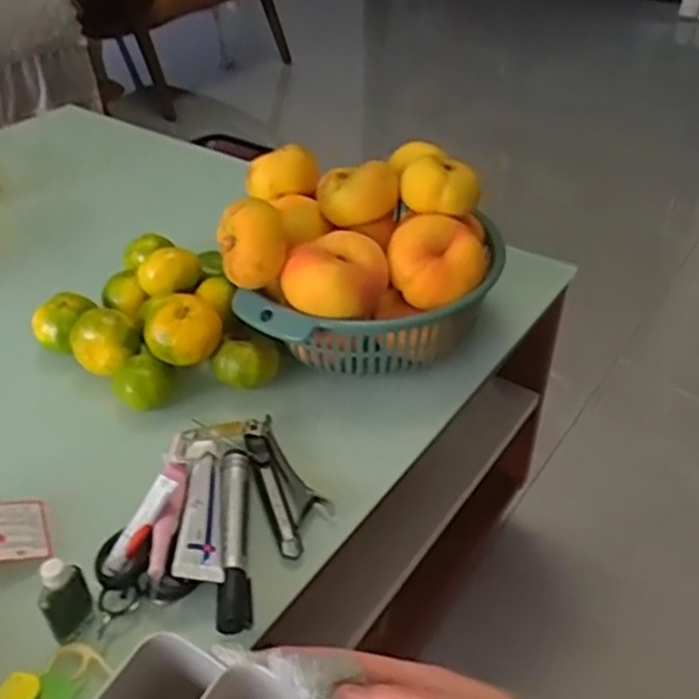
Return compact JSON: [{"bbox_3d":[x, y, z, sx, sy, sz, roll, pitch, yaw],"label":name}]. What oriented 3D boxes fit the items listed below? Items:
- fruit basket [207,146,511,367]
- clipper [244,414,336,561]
[{"bbox_3d":[0.013,-0.070,0.606,0.216,0.146,0.176,0,38,2],"label":"fruit basket"},{"bbox_3d":[-0.045,0.089,0.502,0.041,0.014,0.116,-15,40,-17],"label":"clipper"}]

